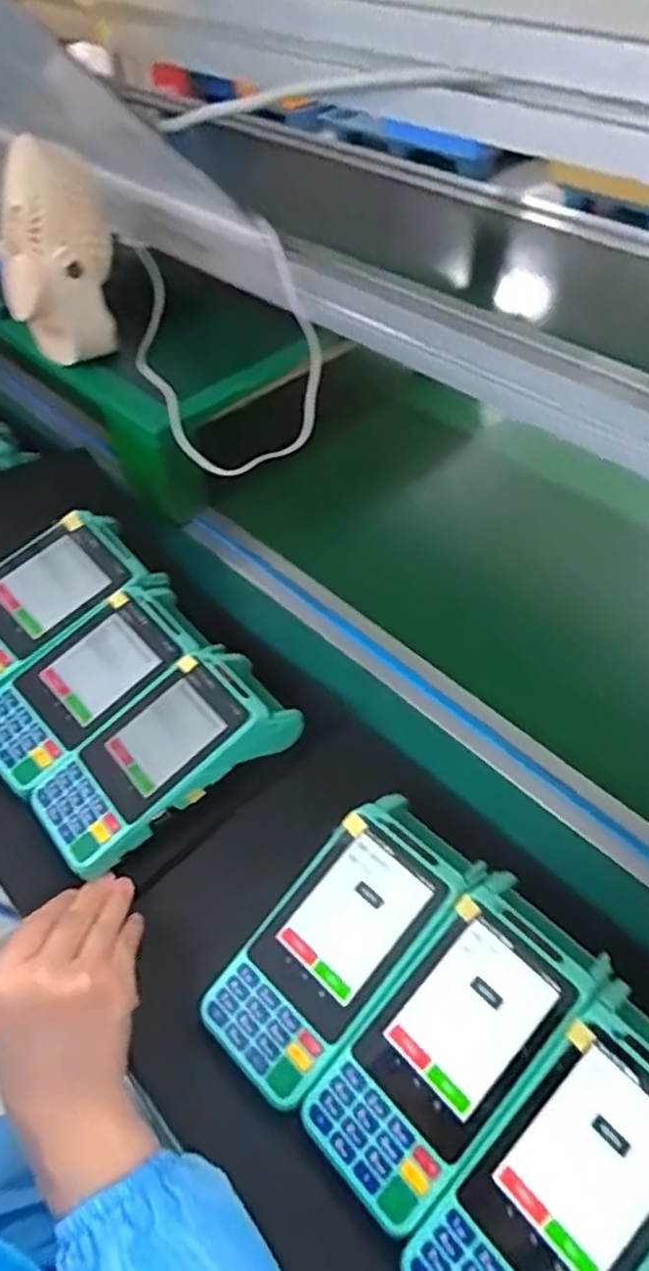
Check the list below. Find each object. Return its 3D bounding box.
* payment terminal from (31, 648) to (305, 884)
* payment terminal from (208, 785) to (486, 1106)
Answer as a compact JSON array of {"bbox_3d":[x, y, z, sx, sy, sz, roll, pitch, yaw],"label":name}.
[{"bbox_3d":[-0.105,0.079,0.476,0.170,0.057,0.079,-34,57,-24],"label":"payment terminal"},{"bbox_3d":[0.011,0.172,0.409,0.078,0.038,0.168,35,72,27],"label":"payment terminal"}]

